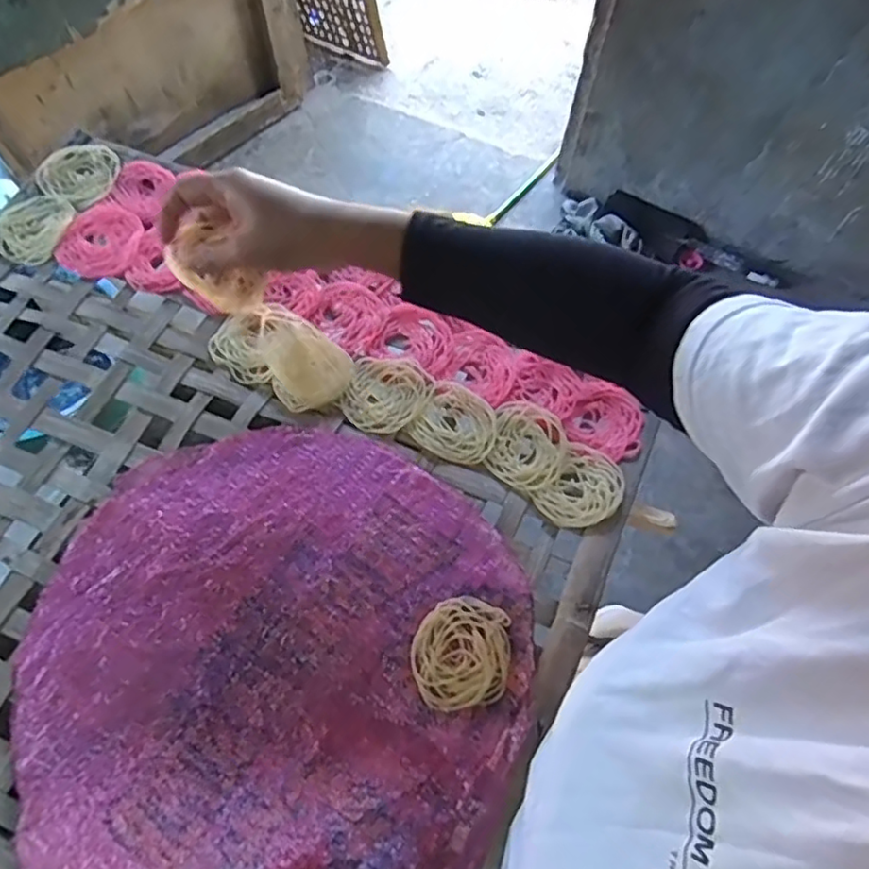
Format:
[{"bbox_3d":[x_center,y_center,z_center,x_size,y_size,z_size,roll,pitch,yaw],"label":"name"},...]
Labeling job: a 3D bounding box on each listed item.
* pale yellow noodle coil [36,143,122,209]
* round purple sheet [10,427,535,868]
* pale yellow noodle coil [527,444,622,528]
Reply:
[{"bbox_3d":[-0.347,-0.256,0.594,0.072,0.013,0.068,0,66,-1],"label":"pale yellow noodle coil"},{"bbox_3d":[-0.108,0.137,0.393,0.335,0.070,0.312,0,66,-1],"label":"round purple sheet"},{"bbox_3d":[0.118,0.043,0.478,0.054,0.012,0.070,34,70,14],"label":"pale yellow noodle coil"}]

